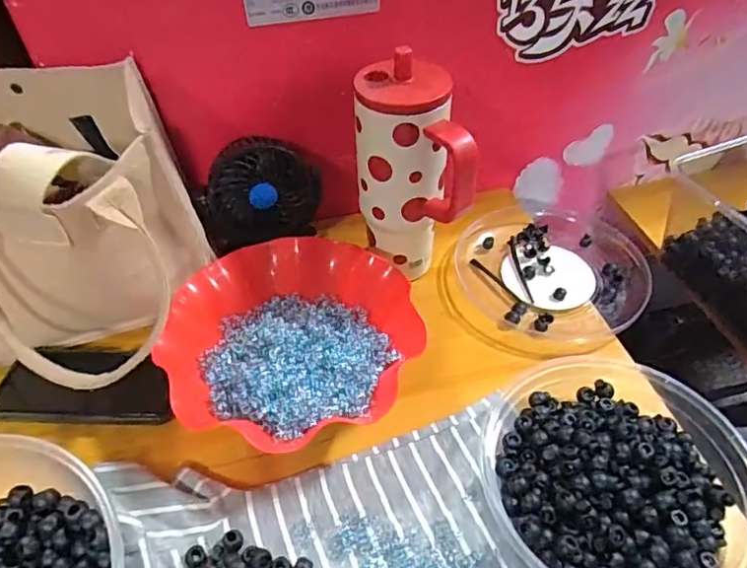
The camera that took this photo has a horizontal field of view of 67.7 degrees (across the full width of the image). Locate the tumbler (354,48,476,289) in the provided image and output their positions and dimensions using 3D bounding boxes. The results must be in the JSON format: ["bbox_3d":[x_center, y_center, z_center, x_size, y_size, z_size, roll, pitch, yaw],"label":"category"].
[{"bbox_3d":[0.035,-0.087,0.526,0.080,0.218,0.103,-15,47,-13],"label":"tumbler"}]

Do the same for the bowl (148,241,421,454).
[{"bbox_3d":[-0.074,0.053,0.512,0.214,0.058,0.213,-1,46,1],"label":"bowl"}]

